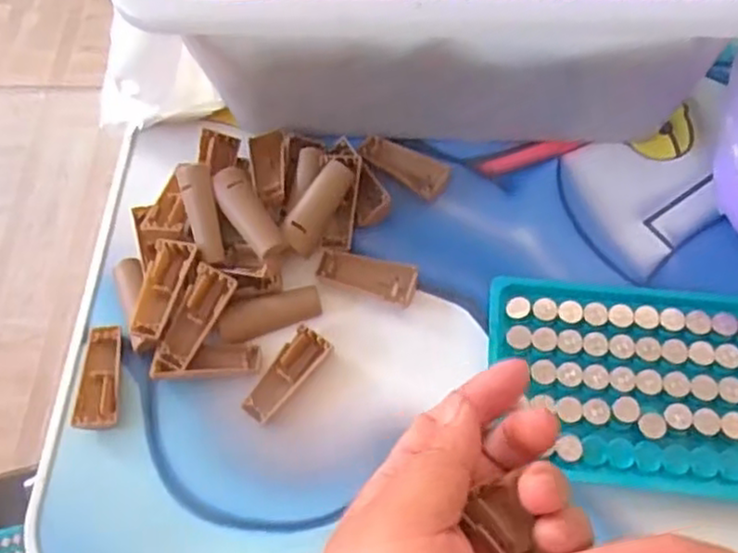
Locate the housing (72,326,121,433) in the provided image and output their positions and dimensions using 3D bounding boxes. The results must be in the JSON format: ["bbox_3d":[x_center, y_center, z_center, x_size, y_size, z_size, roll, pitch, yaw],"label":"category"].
[{"bbox_3d":[-0.128,0.049,0.343,0.019,0.011,0.050,-5,65,3],"label":"housing"}]

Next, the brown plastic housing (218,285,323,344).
[{"bbox_3d":[-0.048,0.017,0.346,0.049,0.009,0.017,-20,66,-4],"label":"brown plastic housing"}]

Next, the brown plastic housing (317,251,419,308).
[{"bbox_3d":[0.000,-0.001,0.356,0.049,0.007,0.019,16,68,12],"label":"brown plastic housing"}]

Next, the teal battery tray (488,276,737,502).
[{"bbox_3d":[0.120,0.045,0.322,0.130,0.010,0.096,5,66,7],"label":"teal battery tray"}]

